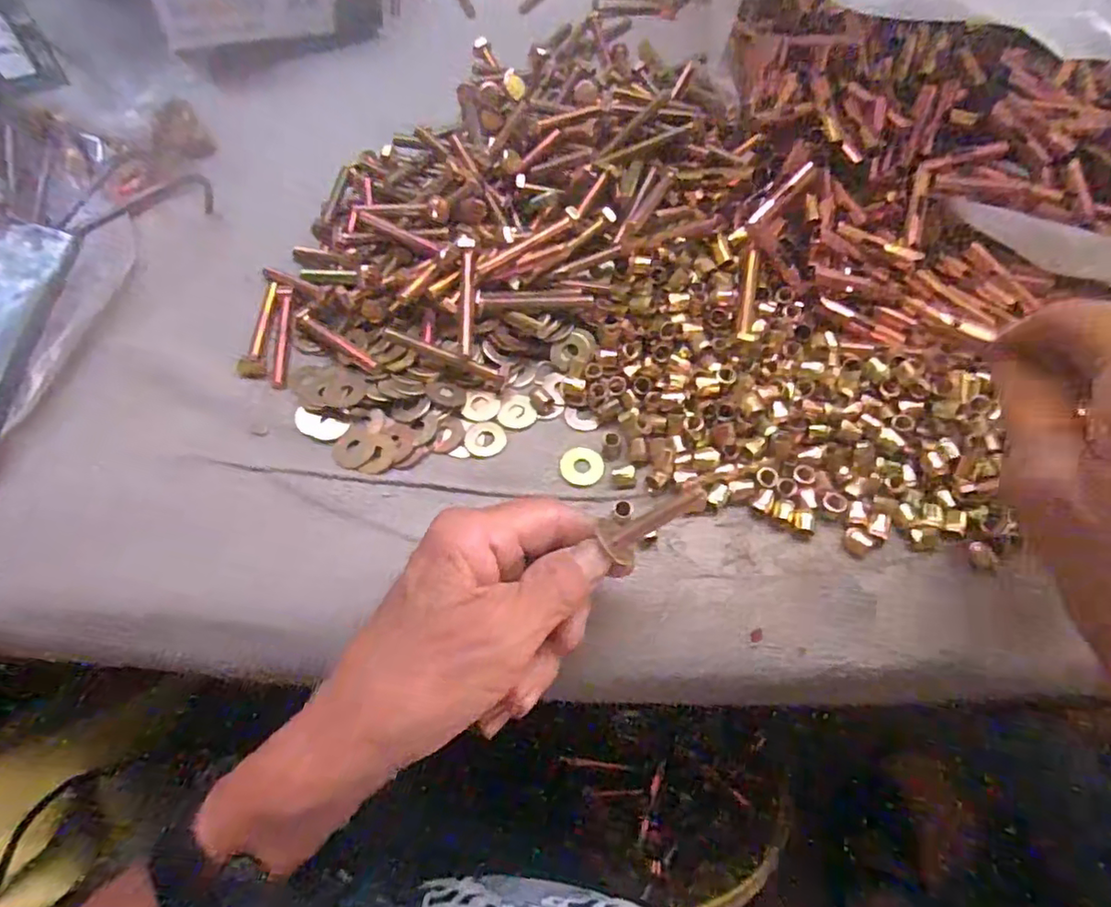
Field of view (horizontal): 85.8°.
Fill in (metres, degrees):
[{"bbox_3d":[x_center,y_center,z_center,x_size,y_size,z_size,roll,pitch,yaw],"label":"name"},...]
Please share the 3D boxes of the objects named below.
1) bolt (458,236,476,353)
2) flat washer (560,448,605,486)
[{"bbox_3d":[-0.046,-0.082,0.310,0.007,0.009,0.065,-1,78,1],"label":"bolt"},{"bbox_3d":[0.013,0.005,0.295,0.021,0.004,0.020,3,60,4],"label":"flat washer"}]

